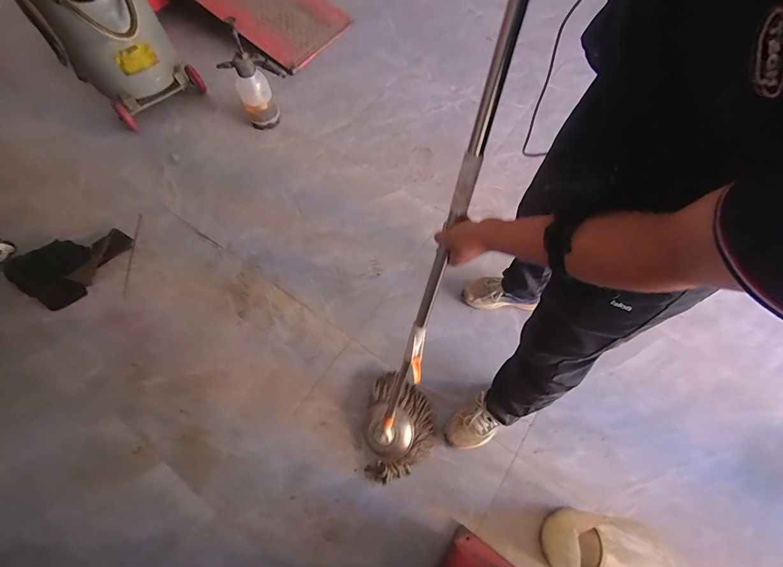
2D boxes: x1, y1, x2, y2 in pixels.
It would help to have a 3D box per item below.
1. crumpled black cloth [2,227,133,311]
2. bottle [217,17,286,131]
[{"bbox_3d":[-1.129,-0.087,1.266,0.227,0.110,0.339,27,70,12],"label":"crumpled black cloth"},{"bbox_3d":[-0.521,-0.792,1.387,0.199,0.346,0.149,-40,72,-15],"label":"bottle"}]

